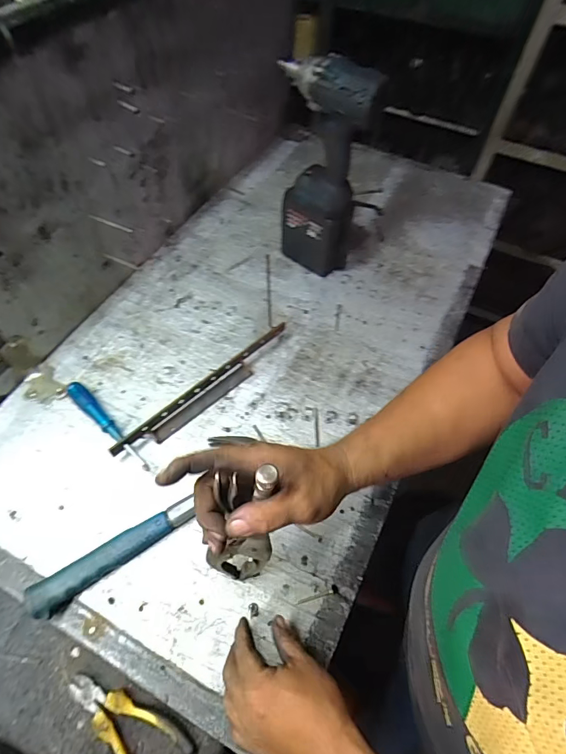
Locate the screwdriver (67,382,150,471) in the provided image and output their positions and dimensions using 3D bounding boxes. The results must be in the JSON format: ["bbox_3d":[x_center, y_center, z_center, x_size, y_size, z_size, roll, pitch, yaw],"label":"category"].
[{"bbox_3d":[-0.256,0.069,0.616,0.182,0.025,0.025,39,65,19],"label":"screwdriver"}]

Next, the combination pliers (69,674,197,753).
[{"bbox_3d":[-0.172,0.379,0.460,0.152,0.015,0.059,29,62,15],"label":"combination pliers"}]

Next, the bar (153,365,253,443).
[{"bbox_3d":[-0.123,0.037,0.655,0.178,0.013,0.024,-38,67,-22],"label":"bar"}]

